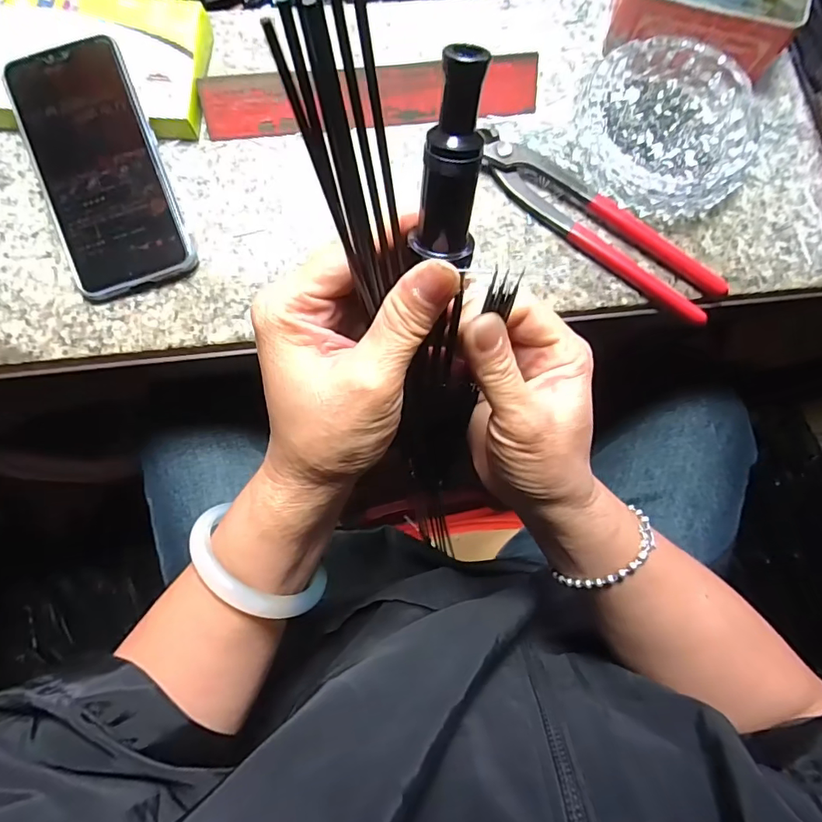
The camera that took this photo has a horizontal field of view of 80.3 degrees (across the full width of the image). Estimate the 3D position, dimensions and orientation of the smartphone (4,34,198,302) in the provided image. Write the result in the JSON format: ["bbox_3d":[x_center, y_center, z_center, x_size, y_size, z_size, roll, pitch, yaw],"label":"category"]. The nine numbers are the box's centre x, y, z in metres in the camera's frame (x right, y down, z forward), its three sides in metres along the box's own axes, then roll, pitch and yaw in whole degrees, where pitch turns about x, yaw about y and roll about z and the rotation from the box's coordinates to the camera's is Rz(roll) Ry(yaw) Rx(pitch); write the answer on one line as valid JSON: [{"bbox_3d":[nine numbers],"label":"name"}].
[{"bbox_3d":[-0.198,-0.155,0.311,0.076,0.013,0.157,-20,90,-6],"label":"smartphone"}]

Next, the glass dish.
[{"bbox_3d":[0.183,-0.199,0.339,0.135,0.028,0.119,-27,82,-7],"label":"glass dish"}]

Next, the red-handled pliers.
[{"bbox_3d":[0.127,-0.130,0.332,0.189,0.023,0.040,40,80,5],"label":"red-handled pliers"}]

